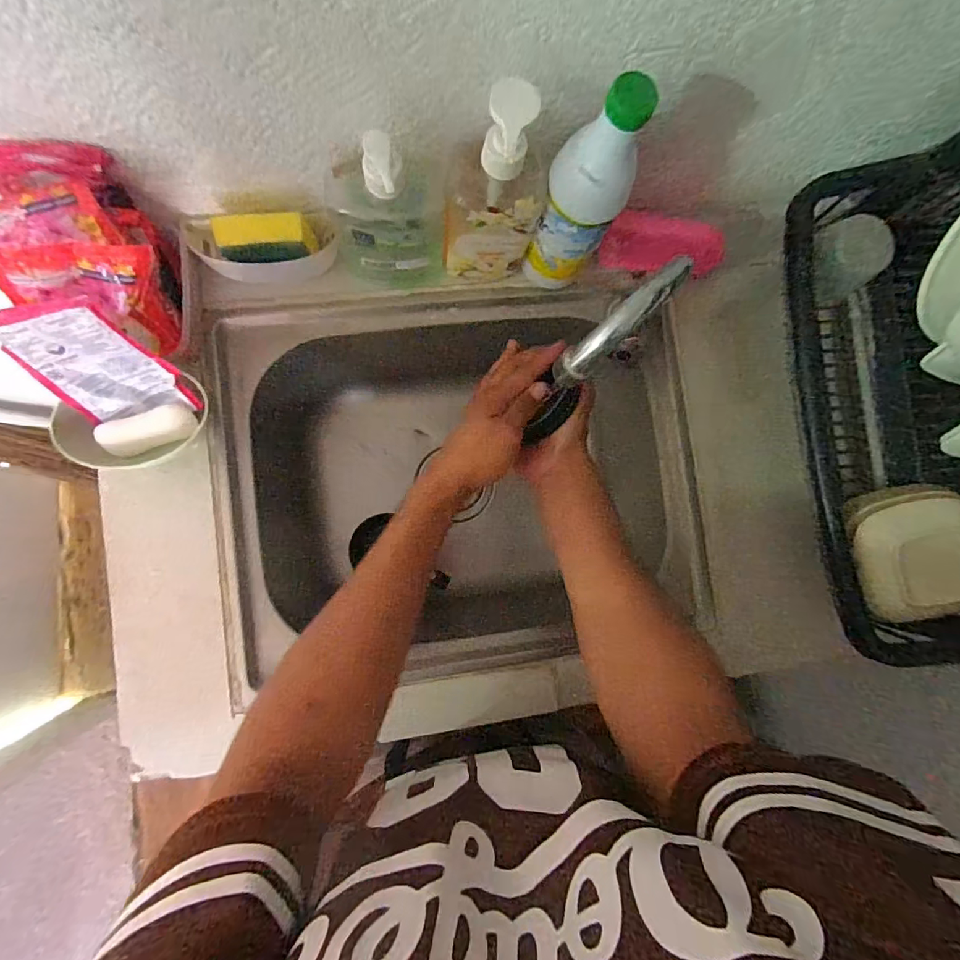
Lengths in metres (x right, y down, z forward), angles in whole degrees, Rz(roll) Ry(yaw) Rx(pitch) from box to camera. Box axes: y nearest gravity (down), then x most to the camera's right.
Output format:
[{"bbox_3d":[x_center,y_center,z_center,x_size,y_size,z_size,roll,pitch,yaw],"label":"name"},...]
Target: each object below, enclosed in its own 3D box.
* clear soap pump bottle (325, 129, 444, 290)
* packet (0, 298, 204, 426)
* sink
[{"bbox_3d":[-0.078,-0.230,0.413,0.093,0.158,0.056,-4,87,-6],"label":"clear soap pump bottle"},{"bbox_3d":[-0.310,-0.089,0.381,0.087,0.119,0.020,-16,63,3],"label":"packet"},{"bbox_3d":[-0.026,-0.007,0.603,0.494,0.213,0.421,-6,87,-6],"label":"sink"}]

